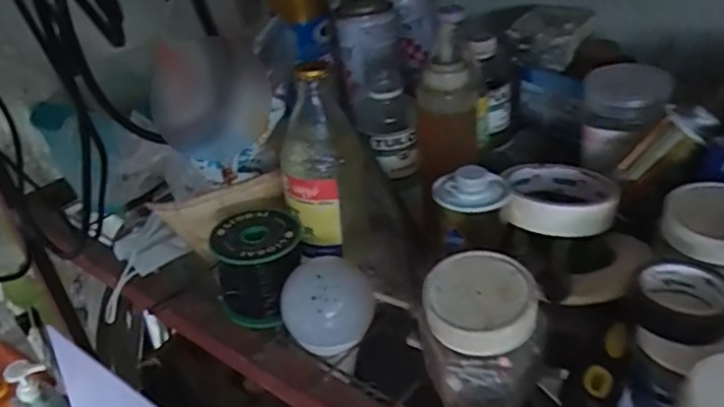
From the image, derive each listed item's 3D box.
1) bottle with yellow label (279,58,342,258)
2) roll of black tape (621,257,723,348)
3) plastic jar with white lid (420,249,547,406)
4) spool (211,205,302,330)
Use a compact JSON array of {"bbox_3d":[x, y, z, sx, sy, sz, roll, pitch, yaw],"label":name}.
[{"bbox_3d":[-0.040,-0.032,0.480,0.044,0.146,0.047,-3,11,4],"label":"bottle with yellow label"},{"bbox_3d":[0.186,0.056,0.359,0.056,0.026,0.056,-4,32,3],"label":"roll of black tape"},{"bbox_3d":[0.074,0.082,0.380,0.075,0.082,0.062,-1,32,7],"label":"plastic jar with white lid"},{"bbox_3d":[-0.078,0.049,0.485,0.063,0.069,0.063,-4,32,3],"label":"spool"}]

